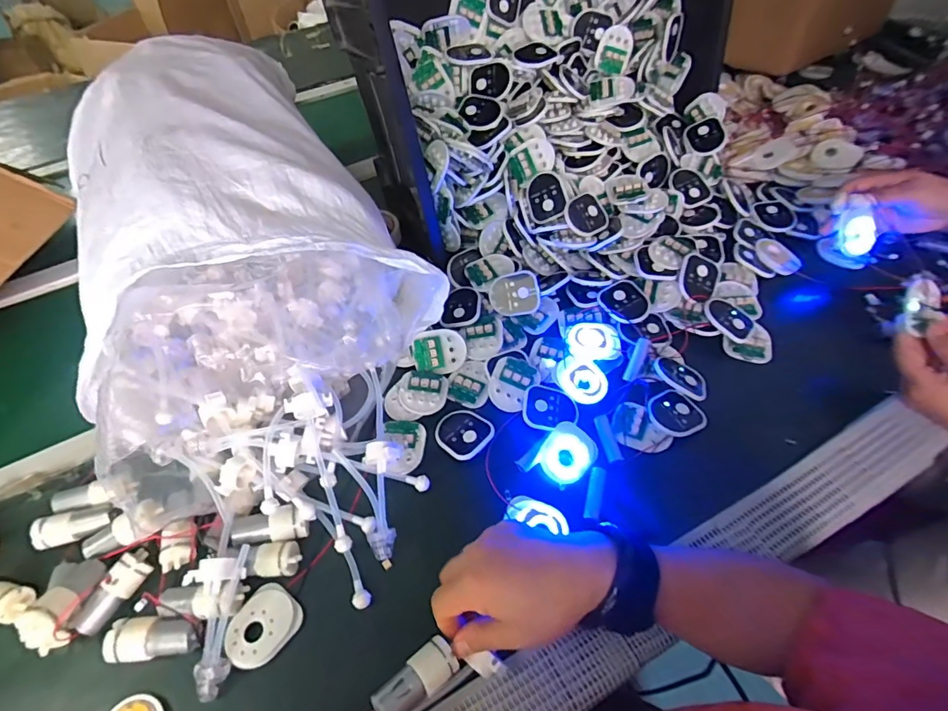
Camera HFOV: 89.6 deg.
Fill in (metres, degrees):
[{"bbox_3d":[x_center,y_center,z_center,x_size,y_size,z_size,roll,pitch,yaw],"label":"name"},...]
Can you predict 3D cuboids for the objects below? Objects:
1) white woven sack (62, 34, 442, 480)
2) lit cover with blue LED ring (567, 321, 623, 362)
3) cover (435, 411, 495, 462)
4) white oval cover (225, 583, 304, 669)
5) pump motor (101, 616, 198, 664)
[{"bbox_3d":[-0.278,-0.128,0.528,0.323,0.208,0.427,-33,56,-21],"label":"white woven sack"},{"bbox_3d":[0.133,-0.017,0.529,0.057,0.018,0.046,-7,52,-1],"label":"lit cover with blue LED ring"},{"bbox_3d":[-0.011,0.078,0.479,0.056,0.009,0.050,34,60,27],"label":"cover"},{"bbox_3d":[-0.170,0.219,0.387,0.047,0.013,0.055,33,57,17],"label":"white oval cover"},{"bbox_3d":[-0.250,0.221,0.373,0.061,0.023,0.030,-8,51,-2],"label":"pump motor"}]

